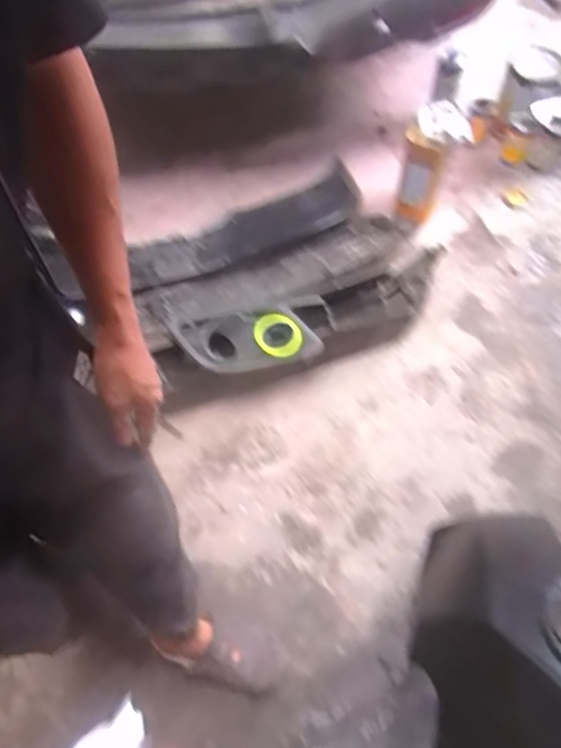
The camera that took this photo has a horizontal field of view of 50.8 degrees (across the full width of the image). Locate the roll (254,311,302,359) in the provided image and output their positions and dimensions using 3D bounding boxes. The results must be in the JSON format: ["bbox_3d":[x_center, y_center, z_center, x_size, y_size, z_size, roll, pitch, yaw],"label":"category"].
[{"bbox_3d":[-0.009,-0.084,1.296,0.109,0.029,0.097,33,65,20],"label":"roll"}]

